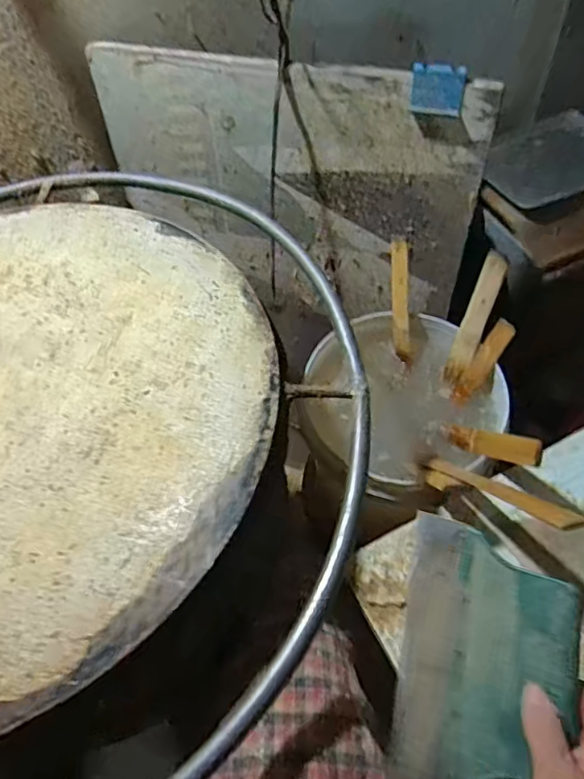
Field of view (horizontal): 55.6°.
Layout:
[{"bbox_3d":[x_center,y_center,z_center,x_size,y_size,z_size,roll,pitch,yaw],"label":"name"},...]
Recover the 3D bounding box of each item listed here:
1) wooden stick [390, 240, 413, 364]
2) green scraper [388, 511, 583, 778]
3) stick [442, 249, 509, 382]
[{"bbox_3d":[0.164,-0.127,0.829,0.026,0.179,0.018,-5,18,2],"label":"wooden stick"},{"bbox_3d":[0.139,0.195,0.402,0.122,0.010,0.192,-4,64,32],"label":"green scraper"},{"bbox_3d":[0.262,-0.099,0.797,0.008,0.191,0.038,-9,32,-41],"label":"stick"}]

